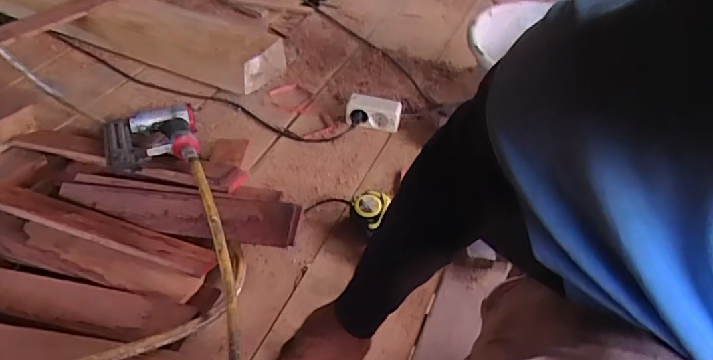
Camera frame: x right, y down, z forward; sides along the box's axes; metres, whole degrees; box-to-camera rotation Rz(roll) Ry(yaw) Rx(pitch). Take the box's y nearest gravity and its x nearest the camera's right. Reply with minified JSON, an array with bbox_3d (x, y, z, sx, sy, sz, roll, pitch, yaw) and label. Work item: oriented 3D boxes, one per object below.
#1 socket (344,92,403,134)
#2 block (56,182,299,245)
[{"bbox_3d":[0.035,-0.132,1.022,0.106,0.067,0.039,4,44,0],"label":"socket"},{"bbox_3d":[-0.286,0.047,0.789,0.397,0.046,0.071,9,44,5],"label":"block"}]

